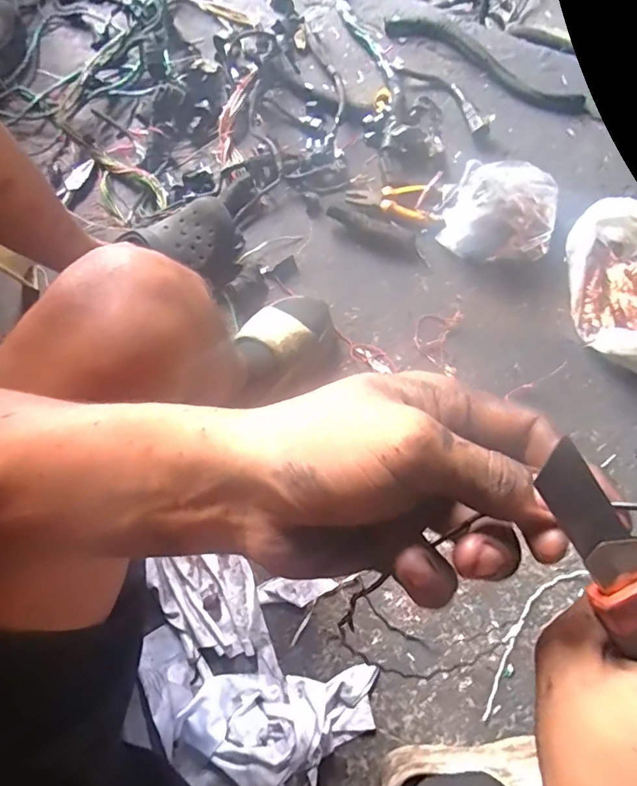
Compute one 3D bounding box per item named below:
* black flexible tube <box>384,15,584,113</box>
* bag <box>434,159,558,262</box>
[{"bbox_3d":[0.307,-0.610,0.900,0.388,0.029,0.066,31,80,5],"label":"black flexible tube"},{"bbox_3d":[0.289,-0.299,0.787,0.170,0.058,0.155,7,79,0],"label":"bag"}]

